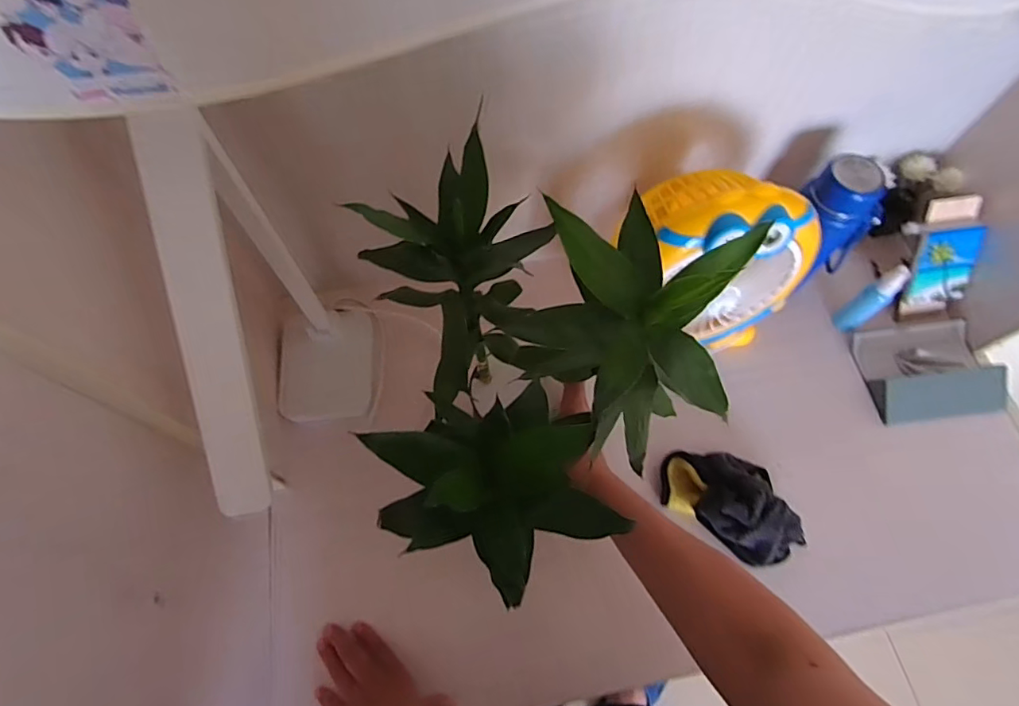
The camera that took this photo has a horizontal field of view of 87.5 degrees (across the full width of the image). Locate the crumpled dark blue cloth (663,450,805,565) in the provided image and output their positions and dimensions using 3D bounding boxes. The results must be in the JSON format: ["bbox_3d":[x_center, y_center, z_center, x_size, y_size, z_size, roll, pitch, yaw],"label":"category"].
[{"bbox_3d":[0.262,0.166,0.613,0.169,0.042,0.101,33,68,13],"label":"crumpled dark blue cloth"}]

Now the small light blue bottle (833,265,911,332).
[{"bbox_3d":[0.475,-0.069,0.698,0.032,0.121,0.030,-31,69,-15],"label":"small light blue bottle"}]

